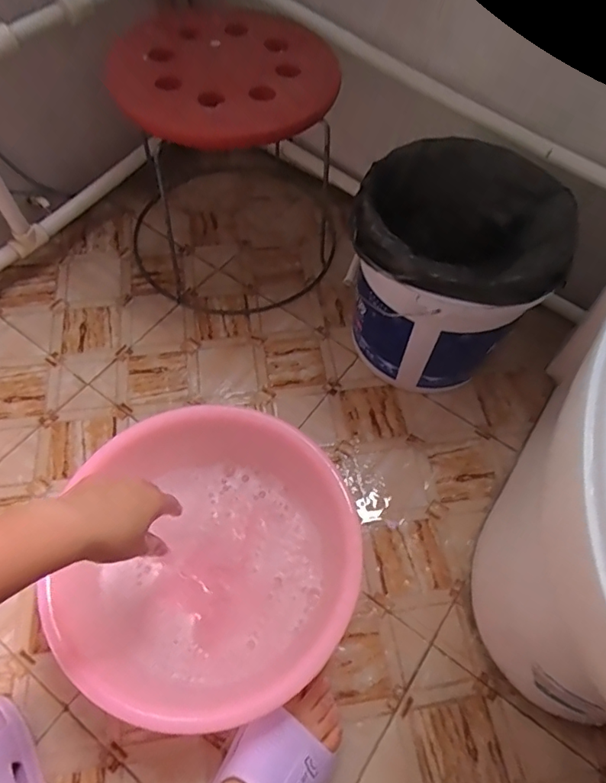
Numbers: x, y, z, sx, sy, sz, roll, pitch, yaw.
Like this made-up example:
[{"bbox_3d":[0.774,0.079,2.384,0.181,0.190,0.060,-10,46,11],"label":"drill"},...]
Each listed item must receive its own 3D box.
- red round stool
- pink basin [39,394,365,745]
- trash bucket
[{"bbox_3d":[-0.121,-0.353,0.793,0.317,0.315,0.323,1,60,-3],"label":"red round stool"},{"bbox_3d":[-0.112,0.196,0.586,0.323,0.102,0.304,1,60,-3],"label":"pink basin"},{"bbox_3d":[0.197,-0.157,0.716,0.249,0.249,0.252,20,61,8],"label":"trash bucket"}]

